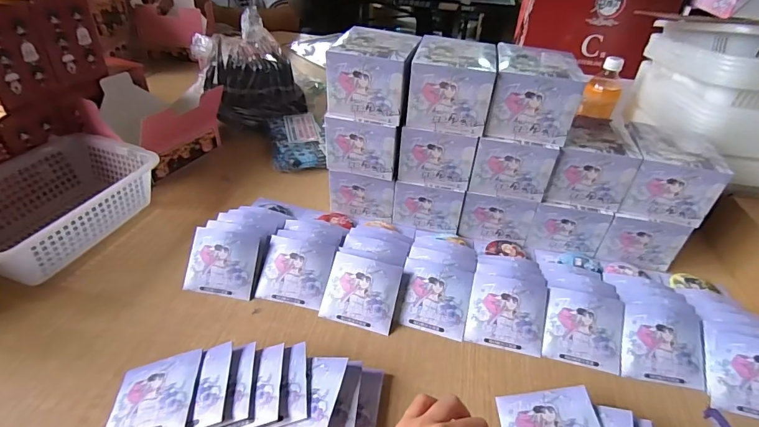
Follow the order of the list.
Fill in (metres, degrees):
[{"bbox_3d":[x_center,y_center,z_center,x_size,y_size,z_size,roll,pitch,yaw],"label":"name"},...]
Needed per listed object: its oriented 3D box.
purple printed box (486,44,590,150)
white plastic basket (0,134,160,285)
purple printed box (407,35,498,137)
[{"bbox_3d":[0.209,-0.162,0.579,0.104,0.110,0.114,10,38,8],"label":"purple printed box"},{"bbox_3d":[-0.484,-0.007,0.610,0.191,0.094,0.263,14,39,12],"label":"white plastic basket"},{"bbox_3d":[0.102,-0.182,0.583,0.105,0.092,0.110,10,38,7],"label":"purple printed box"}]

